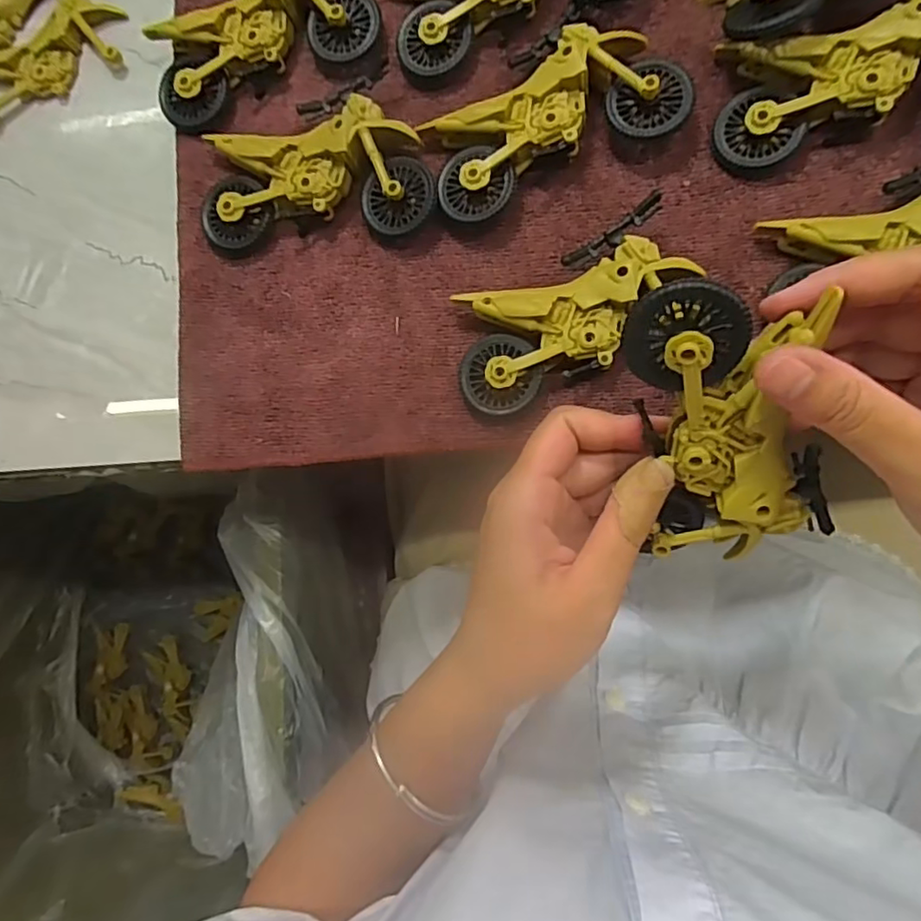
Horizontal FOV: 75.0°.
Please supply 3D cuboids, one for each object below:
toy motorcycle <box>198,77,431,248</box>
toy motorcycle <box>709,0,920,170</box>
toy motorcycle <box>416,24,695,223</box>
[{"bbox_3d":[-0.071,-0.140,0.288,0.111,0.021,0.065,-4,87,9],"label":"toy motorcycle"},{"bbox_3d":[0.168,-0.159,0.248,0.111,0.028,0.057,-1,87,9],"label":"toy motorcycle"},{"bbox_3d":[0.040,-0.159,0.271,0.112,0.022,0.062,-19,85,8],"label":"toy motorcycle"}]

